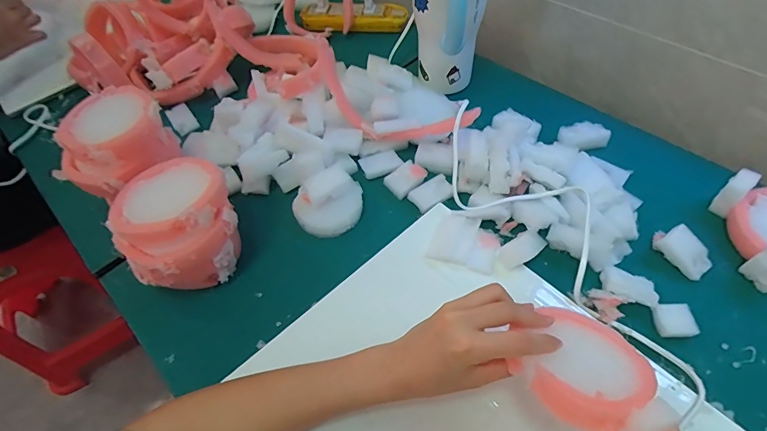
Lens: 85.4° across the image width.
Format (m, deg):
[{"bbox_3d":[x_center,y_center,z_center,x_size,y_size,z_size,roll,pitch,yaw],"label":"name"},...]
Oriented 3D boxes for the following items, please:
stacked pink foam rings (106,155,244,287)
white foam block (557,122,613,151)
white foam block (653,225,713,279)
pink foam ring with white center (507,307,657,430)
[{"bbox_3d":[-0.199,0.017,0.422,0.103,0.110,0.097,-2,53,3],"label":"stacked pink foam rings"},{"bbox_3d":[0.249,-0.100,0.521,0.061,0.016,0.031,-9,53,-2],"label":"white foam block"},{"bbox_3d":[0.302,0.034,0.416,0.028,0.028,0.052,-26,55,-14],"label":"white foam block"},{"bbox_3d":[0.142,0.106,0.293,0.085,0.023,0.085,-17,35,-40],"label":"pink foam ring with white center"}]

